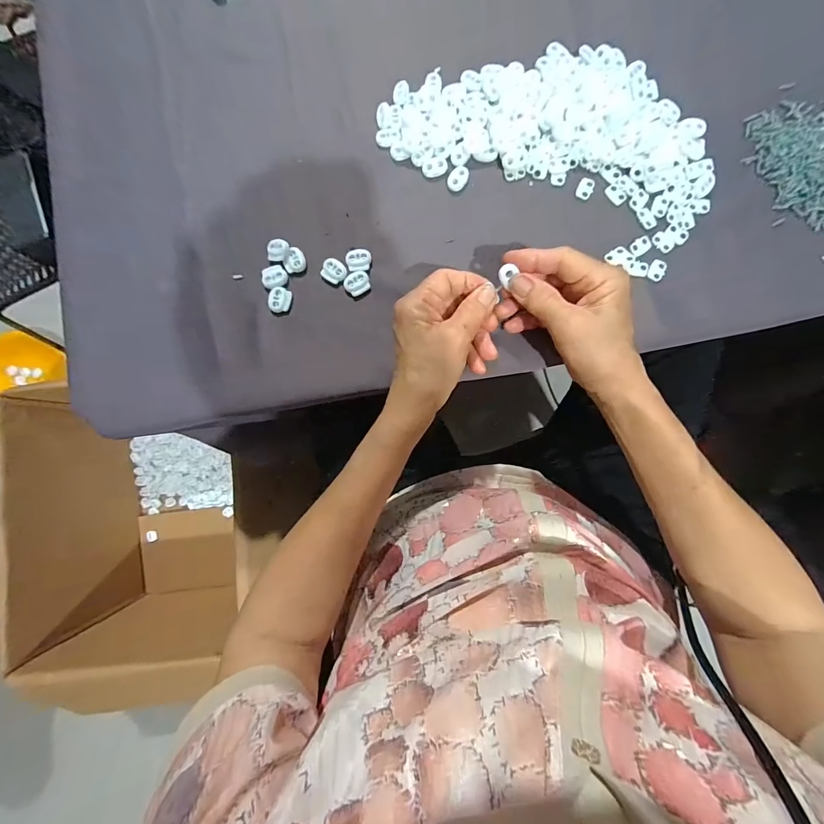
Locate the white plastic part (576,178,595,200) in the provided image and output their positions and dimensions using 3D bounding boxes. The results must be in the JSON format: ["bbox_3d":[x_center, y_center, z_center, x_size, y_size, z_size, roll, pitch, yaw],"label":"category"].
[{"bbox_3d":[0.150,-0.193,0.340,0.013,0.004,0.019,21,85,5],"label":"white plastic part"}]

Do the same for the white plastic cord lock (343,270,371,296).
[{"bbox_3d":[-0.047,-0.112,0.342,0.023,0.006,0.019,-30,83,-1],"label":"white plastic cord lock"}]

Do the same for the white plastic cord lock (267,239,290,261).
[{"bbox_3d":[-0.117,-0.142,0.345,0.020,0.007,0.018,7,84,3],"label":"white plastic cord lock"}]

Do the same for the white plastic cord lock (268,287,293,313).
[{"bbox_3d":[-0.115,-0.097,0.342,0.019,0.004,0.021,15,85,4],"label":"white plastic cord lock"}]

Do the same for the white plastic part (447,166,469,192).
[{"bbox_3d":[0.041,-0.205,0.344,0.015,0.004,0.024,29,86,5],"label":"white plastic part"}]

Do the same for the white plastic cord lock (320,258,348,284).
[{"bbox_3d":[-0.068,-0.123,0.343,0.021,0.004,0.019,32,86,5],"label":"white plastic cord lock"}]

